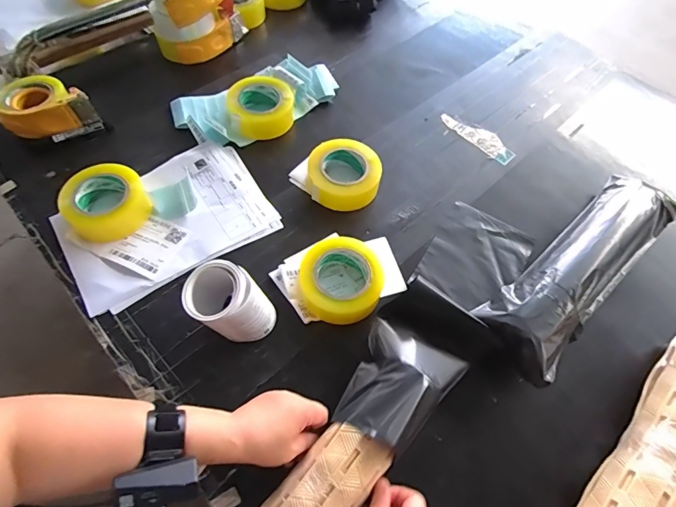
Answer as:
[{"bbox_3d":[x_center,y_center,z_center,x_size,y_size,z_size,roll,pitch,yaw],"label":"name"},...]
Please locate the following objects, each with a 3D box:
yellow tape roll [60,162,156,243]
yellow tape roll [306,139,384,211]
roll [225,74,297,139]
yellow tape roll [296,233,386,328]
[{"bbox_3d":[-0.377,-0.087,0.658,0.123,0.050,0.125,2,60,-3],"label":"yellow tape roll"},{"bbox_3d":[0.012,-0.144,0.718,0.123,0.053,0.132,2,60,-3],"label":"yellow tape roll"},{"bbox_3d":[-0.149,-0.287,0.794,0.123,0.052,0.125,2,60,-3],"label":"roll"},{"bbox_3d":[0.004,0.040,0.611,0.120,0.050,0.126,2,60,-3],"label":"yellow tape roll"}]

